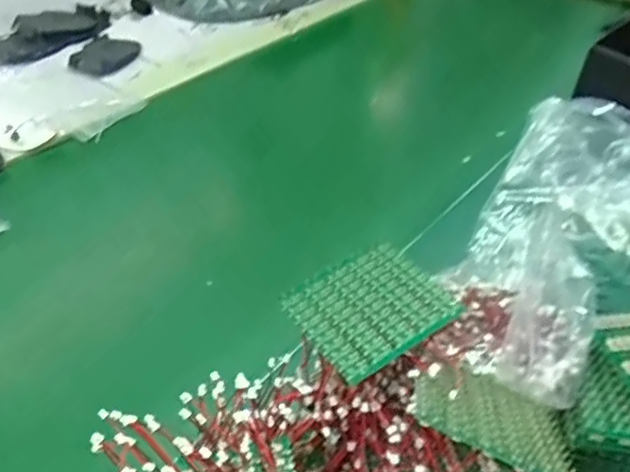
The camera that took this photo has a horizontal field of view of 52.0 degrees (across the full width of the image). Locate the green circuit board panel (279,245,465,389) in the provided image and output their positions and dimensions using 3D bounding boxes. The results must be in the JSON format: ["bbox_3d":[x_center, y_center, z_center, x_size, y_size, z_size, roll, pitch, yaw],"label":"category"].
[{"bbox_3d":[0.033,0.042,0.397,0.085,0.005,0.078,-29,47,-21],"label":"green circuit board panel"}]

